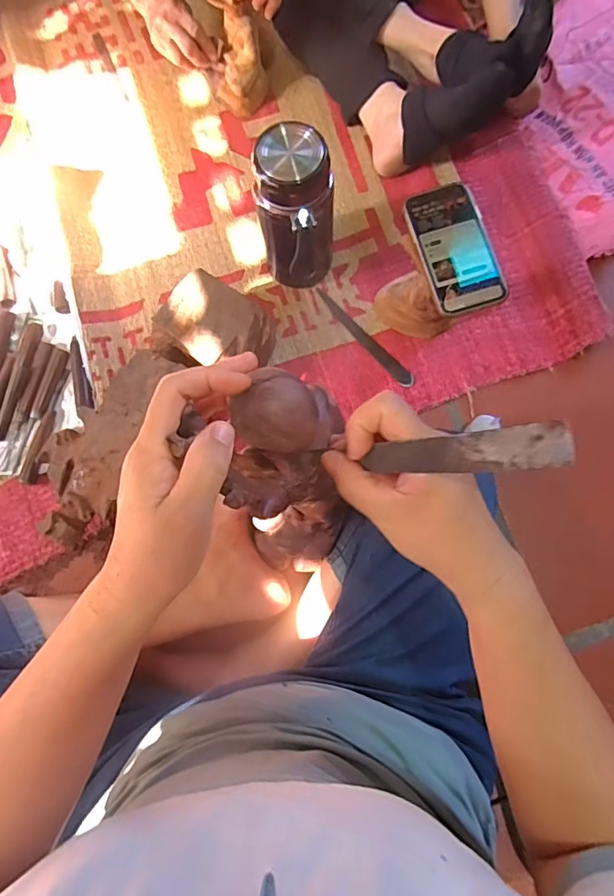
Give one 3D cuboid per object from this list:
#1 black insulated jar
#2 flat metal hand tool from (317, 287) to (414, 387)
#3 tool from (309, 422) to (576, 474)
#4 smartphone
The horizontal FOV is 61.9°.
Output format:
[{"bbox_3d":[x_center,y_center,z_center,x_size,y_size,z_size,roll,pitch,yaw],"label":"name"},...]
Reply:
[{"bbox_3d":[-0.011,-0.287,0.653,0.089,0.226,0.086,0,79,1],"label":"black insulated jar"},{"bbox_3d":[0.080,-0.157,0.741,0.191,0.006,0.025,44,83,8],"label":"flat metal hand tool"},{"bbox_3d":[0.064,0.004,0.272,0.010,0.149,0.018,15,77,-38],"label":"tool"},{"bbox_3d":[0.163,-0.222,0.564,0.076,0.013,0.150,-16,77,-2],"label":"smartphone"}]

